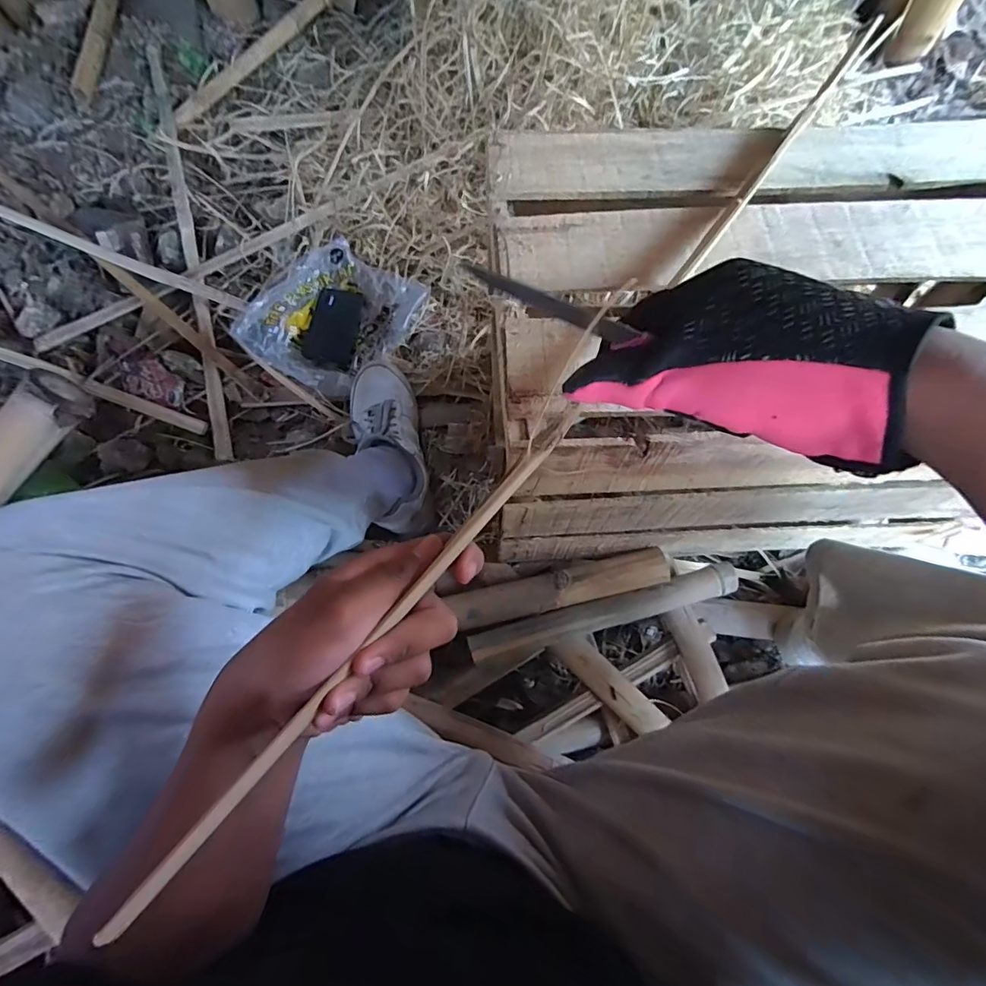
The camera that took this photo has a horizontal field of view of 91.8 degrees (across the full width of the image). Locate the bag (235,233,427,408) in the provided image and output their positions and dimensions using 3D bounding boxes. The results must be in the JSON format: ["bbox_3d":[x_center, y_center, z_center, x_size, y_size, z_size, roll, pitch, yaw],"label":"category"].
[{"bbox_3d":[-0.283,-0.317,0.819,0.250,0.058,0.267,29,76,10],"label":"bag"}]

